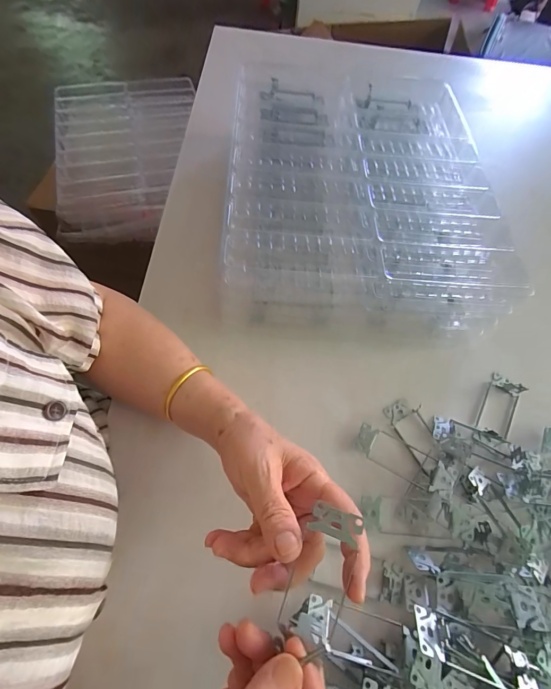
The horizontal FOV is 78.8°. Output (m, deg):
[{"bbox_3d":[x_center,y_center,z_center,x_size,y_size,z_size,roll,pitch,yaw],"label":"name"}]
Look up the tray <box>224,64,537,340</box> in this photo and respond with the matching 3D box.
[{"bbox_3d":[0.109,-0.223,0.495,0.329,0.113,0.426,3,62,-2],"label":"tray"}]

